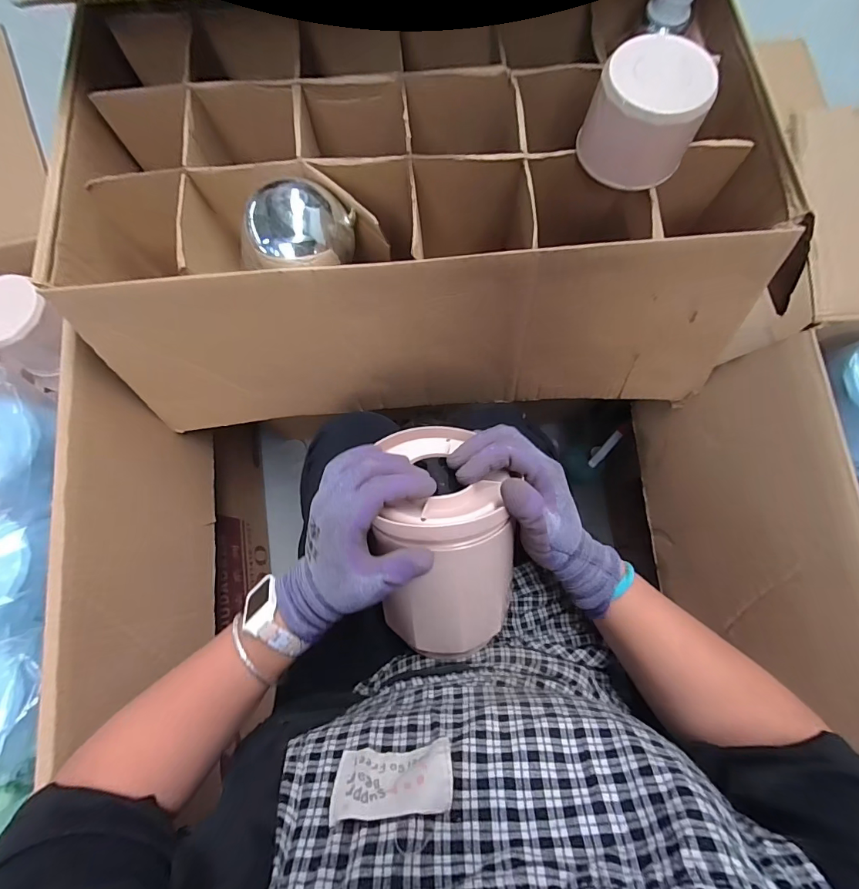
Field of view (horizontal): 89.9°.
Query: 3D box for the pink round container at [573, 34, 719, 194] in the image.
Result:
[{"bbox_3d":[0.187,-0.288,0.377,0.091,0.071,0.075,25,78,8],"label":"pink round container"}]

